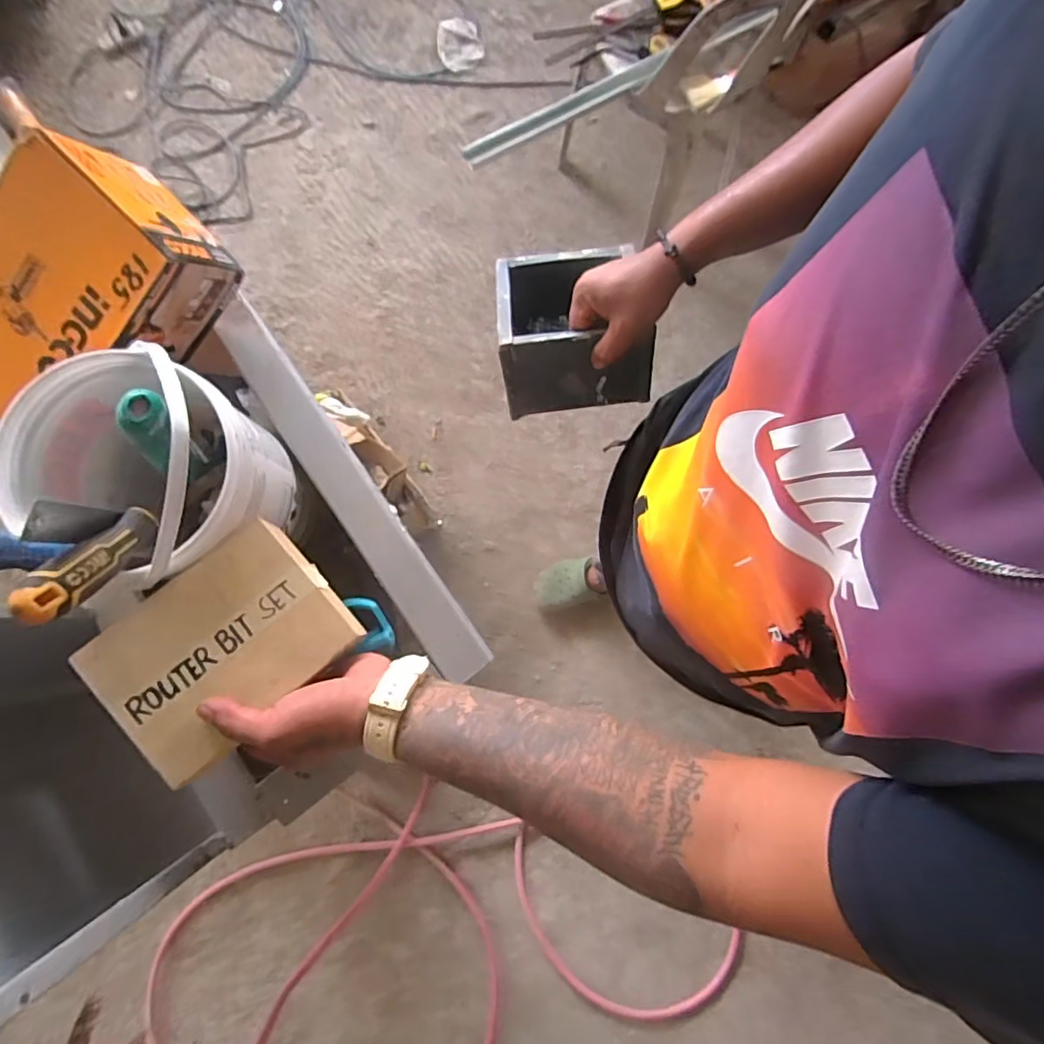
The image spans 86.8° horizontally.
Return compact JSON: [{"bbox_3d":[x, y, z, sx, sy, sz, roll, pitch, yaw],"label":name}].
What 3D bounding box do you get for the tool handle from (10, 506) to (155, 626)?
[{"bbox_3d":[-0.290,0.025,0.378,0.022,0.116,0.026,1,117,-1],"label":"tool handle"}]

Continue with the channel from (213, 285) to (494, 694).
[{"bbox_3d":[-0.176,-0.040,0.547,0.048,0.024,0.443,-35,83,-7],"label":"channel"}]

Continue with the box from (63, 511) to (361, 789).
[{"bbox_3d":[-0.225,0.093,0.415,0.164,0.032,0.122,-41,81,-9],"label":"box"}]

